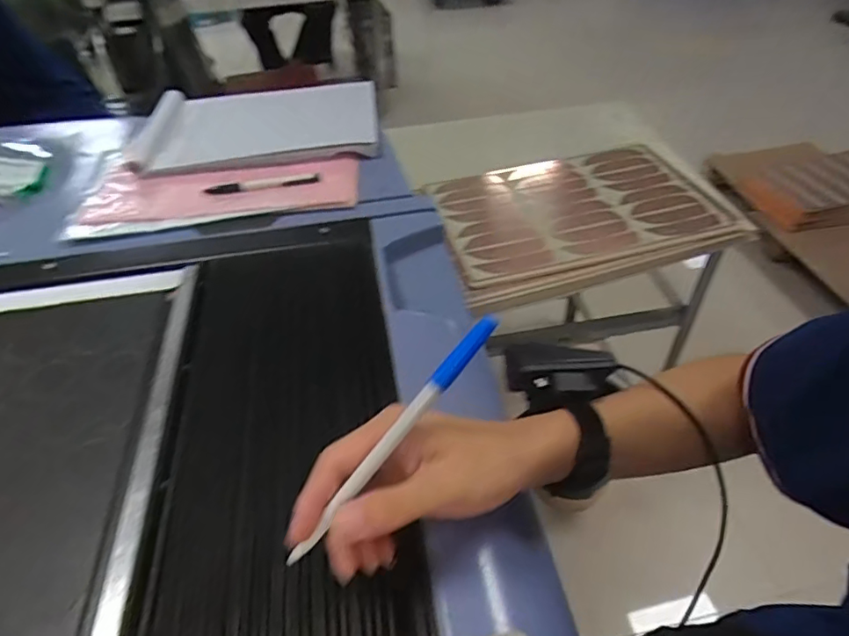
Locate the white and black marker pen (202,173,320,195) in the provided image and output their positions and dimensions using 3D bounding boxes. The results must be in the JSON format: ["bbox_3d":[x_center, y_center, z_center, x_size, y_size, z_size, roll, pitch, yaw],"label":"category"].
[{"bbox_3d":[-0.186,-0.152,0.620,0.129,0.011,0.016,-7,43,-2],"label":"white and black marker pen"}]

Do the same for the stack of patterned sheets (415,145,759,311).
[{"bbox_3d":[0.260,-0.185,0.949,0.487,0.035,0.335,-15,44,-11],"label":"stack of patterned sheets"}]

